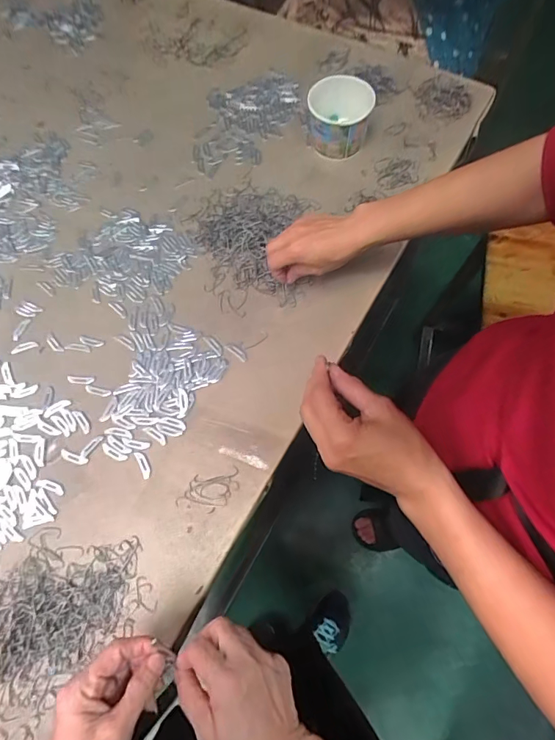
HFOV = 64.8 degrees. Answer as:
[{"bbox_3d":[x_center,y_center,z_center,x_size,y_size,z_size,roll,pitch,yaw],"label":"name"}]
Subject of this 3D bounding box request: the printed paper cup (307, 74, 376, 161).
[{"bbox_3d":[0.090,-0.365,0.646,0.093,0.088,0.080,-3,70,1],"label":"printed paper cup"}]

